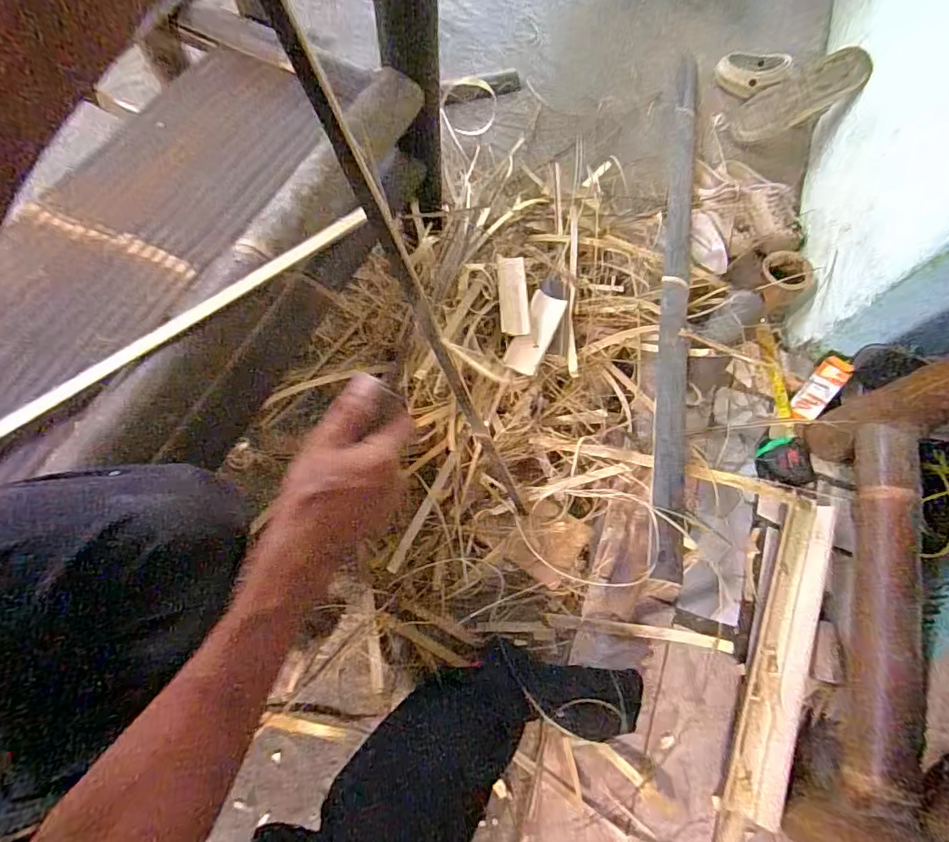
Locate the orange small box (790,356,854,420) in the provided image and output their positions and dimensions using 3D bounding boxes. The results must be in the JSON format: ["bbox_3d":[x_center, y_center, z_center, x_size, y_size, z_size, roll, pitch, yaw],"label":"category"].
[{"bbox_3d":[0.577,-0.054,0.813,0.044,0.027,0.110,34,106,12],"label":"orange small box"}]

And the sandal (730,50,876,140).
[{"bbox_3d":[0.695,-0.698,1.056,0.254,0.068,0.107,-14,65,37],"label":"sandal"}]

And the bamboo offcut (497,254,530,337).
[{"bbox_3d":[0.062,-0.206,0.789,0.046,0.020,0.145,-1,70,-5],"label":"bamboo offcut"}]

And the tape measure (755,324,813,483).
[{"bbox_3d":[0.512,-0.036,0.826,0.080,0.049,0.298,3,68,0],"label":"tape measure"}]

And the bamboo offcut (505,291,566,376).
[{"bbox_3d":[0.098,-0.144,0.791,0.053,0.021,0.135,24,85,8],"label":"bamboo offcut"}]

